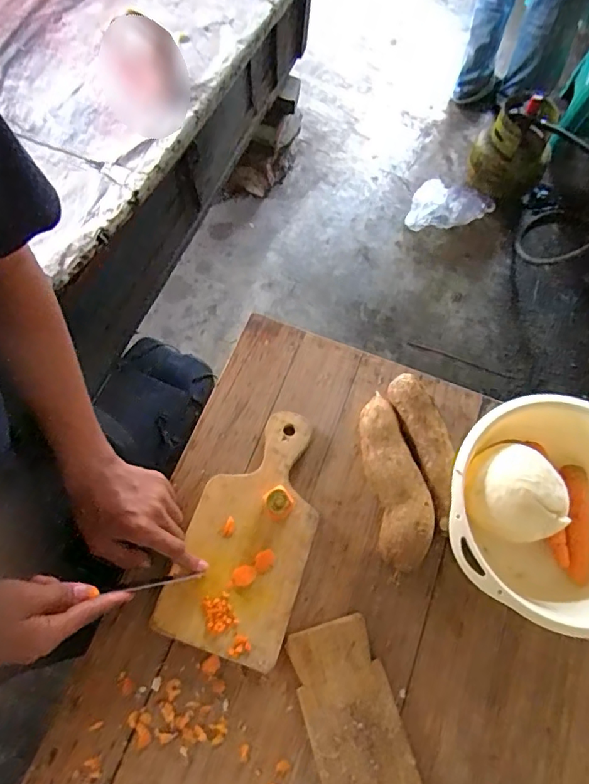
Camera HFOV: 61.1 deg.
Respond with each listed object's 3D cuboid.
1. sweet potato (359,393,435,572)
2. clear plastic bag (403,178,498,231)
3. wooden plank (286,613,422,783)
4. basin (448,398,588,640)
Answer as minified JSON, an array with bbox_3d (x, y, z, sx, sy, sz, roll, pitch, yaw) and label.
[{"bbox_3d":[0.119,0.103,0.603,0.066,0.055,0.206,-6,69,-5],"label":"sweet potato"},{"bbox_3d":[0.540,-0.628,1.712,0.289,0.086,0.168,12,68,3],"label":"clear plastic bag"},{"bbox_3d":[0.081,0.405,0.497,0.095,0.011,0.323,-15,69,-8],"label":"wooden plank"},{"bbox_3d":[0.292,0.140,0.568,0.243,0.109,0.234,1,68,-1],"label":"basin"}]

